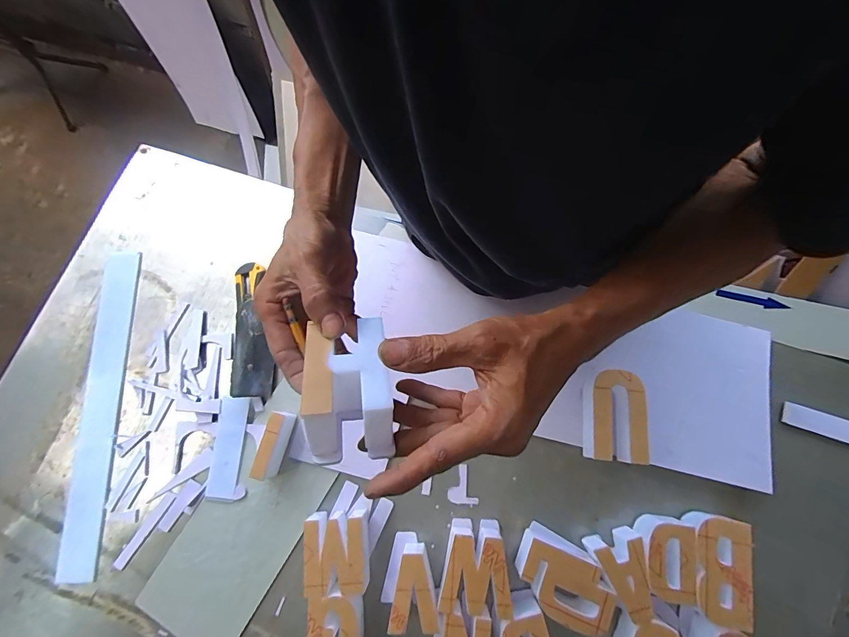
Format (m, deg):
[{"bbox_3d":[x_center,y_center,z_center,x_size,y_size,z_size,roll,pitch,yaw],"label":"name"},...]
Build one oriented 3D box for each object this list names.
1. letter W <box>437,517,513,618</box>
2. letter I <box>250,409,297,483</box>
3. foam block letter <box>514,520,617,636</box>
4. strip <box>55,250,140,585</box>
[{"bbox_3d":[0.060,0.299,0.482,0.079,0.045,0.090,3,76,3],"label":"letter W"},{"bbox_3d":[-0.194,0.163,0.511,0.020,0.047,0.082,14,77,5],"label":"letter I"},{"bbox_3d":[0.161,0.312,0.474,0.116,0.048,0.085,28,78,8],"label":"foam block letter"},{"bbox_3d":[-0.463,0.117,0.565,0.054,0.005,0.454,-3,76,1],"label":"strip"}]

